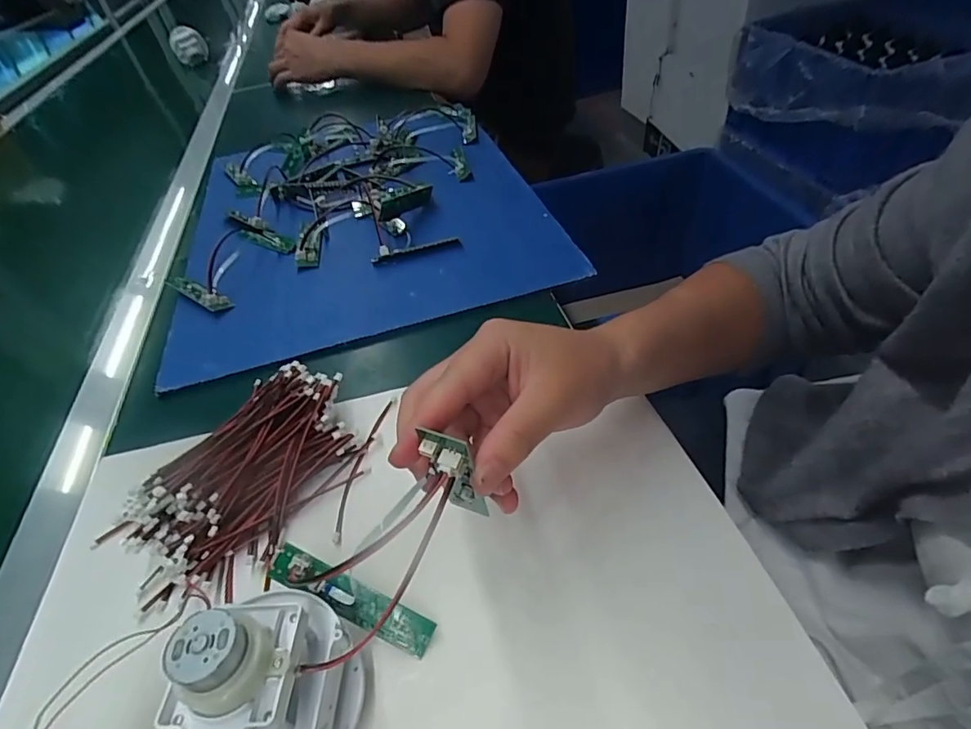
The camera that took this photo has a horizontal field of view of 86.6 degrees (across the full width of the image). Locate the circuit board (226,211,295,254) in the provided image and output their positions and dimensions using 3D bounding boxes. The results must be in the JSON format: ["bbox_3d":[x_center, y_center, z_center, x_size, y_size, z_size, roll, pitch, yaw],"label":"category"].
[{"bbox_3d":[-0.241,-0.138,0.540,0.110,0.021,0.026,30,50,32],"label":"circuit board"}]

